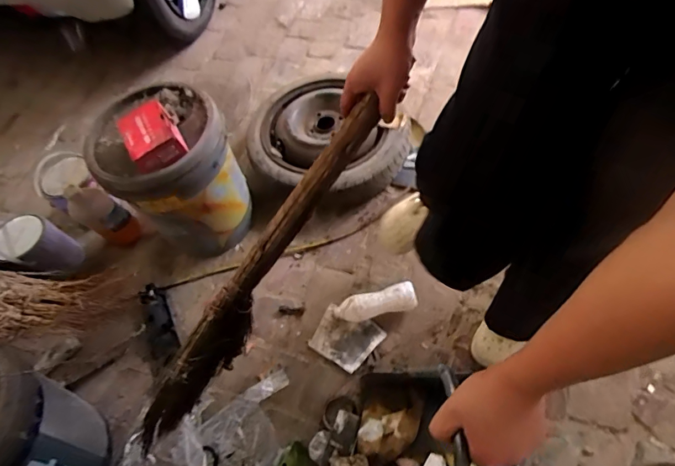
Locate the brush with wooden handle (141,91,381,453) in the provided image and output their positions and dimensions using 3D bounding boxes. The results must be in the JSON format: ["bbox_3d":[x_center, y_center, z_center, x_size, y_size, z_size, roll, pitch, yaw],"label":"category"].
[{"bbox_3d":[-0.129,0.068,0.678,0.059,0.169,0.615,42,111,21],"label":"brush with wooden handle"}]

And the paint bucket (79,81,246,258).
[{"bbox_3d":[-0.391,-0.143,1.061,0.273,0.373,0.291,-3,58,5],"label":"paint bucket"}]

